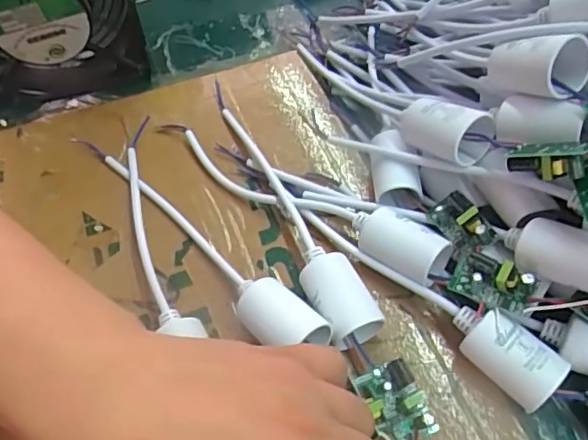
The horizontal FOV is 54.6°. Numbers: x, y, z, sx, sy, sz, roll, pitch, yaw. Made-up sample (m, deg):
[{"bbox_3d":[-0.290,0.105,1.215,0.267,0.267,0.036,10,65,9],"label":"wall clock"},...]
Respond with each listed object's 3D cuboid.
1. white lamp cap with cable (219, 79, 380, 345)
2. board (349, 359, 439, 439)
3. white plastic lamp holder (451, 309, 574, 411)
[{"bbox_3d":[-0.008,-0.015,0.334,0.026,0.024,0.201,-21,57,-12],"label":"white lamp cap with cable"},{"bbox_3d":[0.048,0.085,0.267,0.026,0.015,0.036,-24,57,-13],"label":"board"},{"bbox_3d":[0.100,0.063,0.271,0.052,0.028,0.023,38,65,25],"label":"white plastic lamp holder"}]

